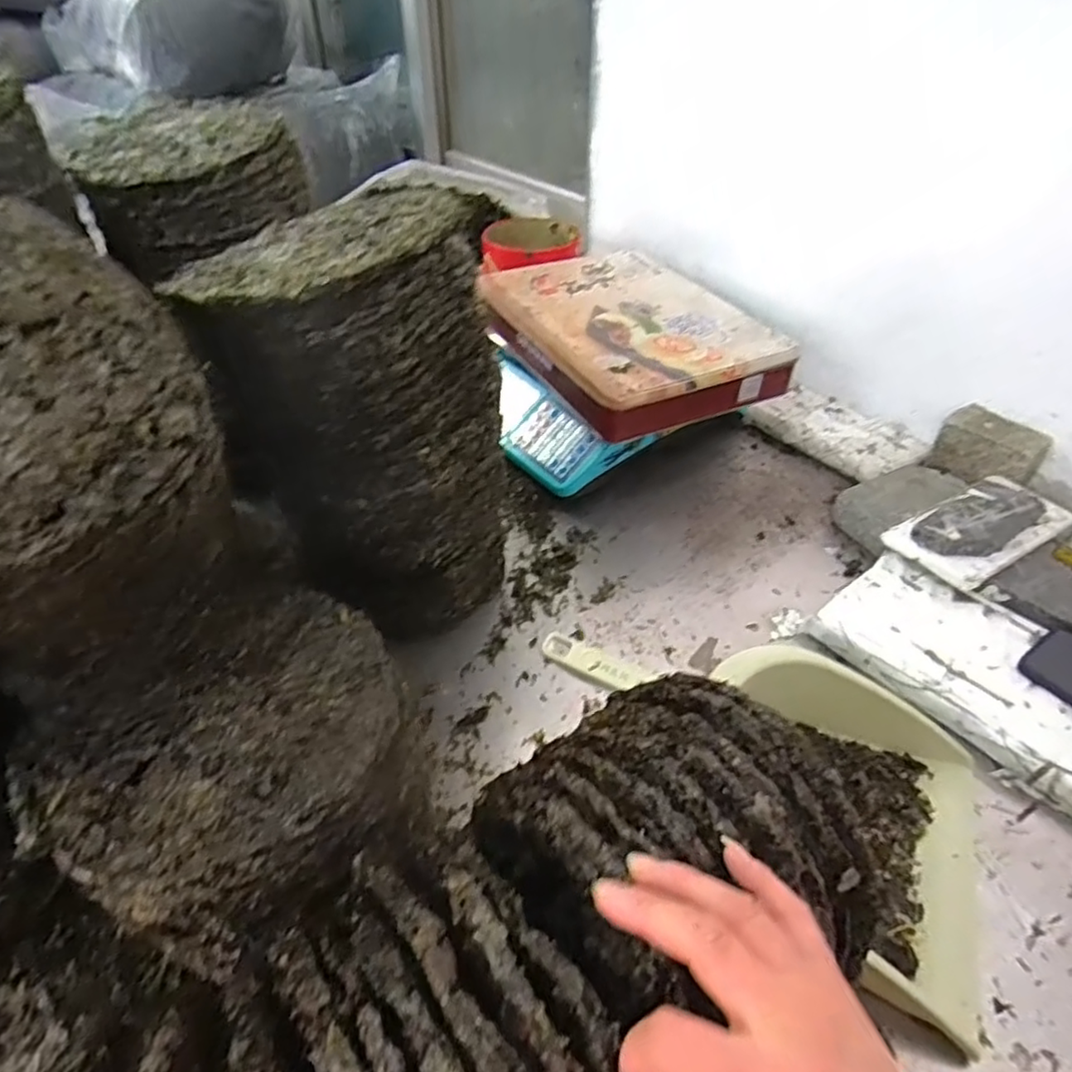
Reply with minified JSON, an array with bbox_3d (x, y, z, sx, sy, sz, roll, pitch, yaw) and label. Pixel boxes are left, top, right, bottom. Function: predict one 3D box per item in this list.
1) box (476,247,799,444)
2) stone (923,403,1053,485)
[{"bbox_3d":[0.112,-0.280,0.882,0.283,0.070,0.403,-18,45,-20],"label":"box"},{"bbox_3d":[0.545,-0.106,0.782,0.071,0.070,0.104,-25,47,-26],"label":"stone"}]

